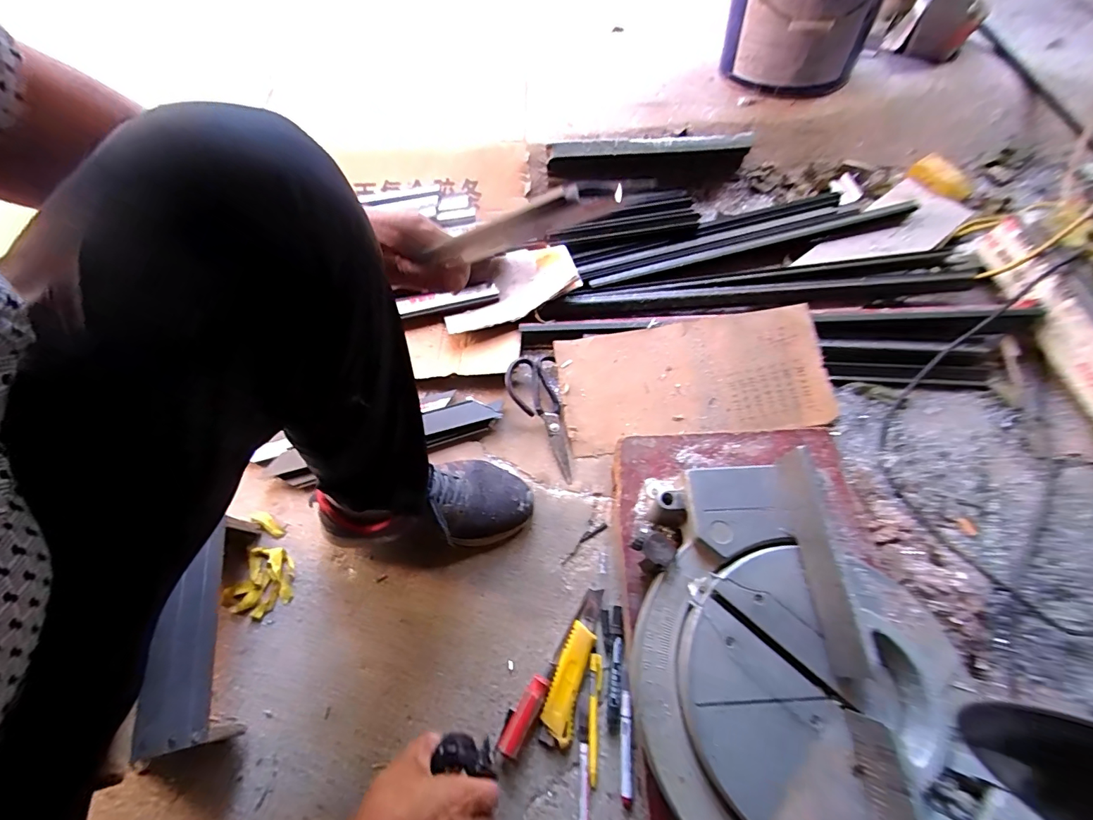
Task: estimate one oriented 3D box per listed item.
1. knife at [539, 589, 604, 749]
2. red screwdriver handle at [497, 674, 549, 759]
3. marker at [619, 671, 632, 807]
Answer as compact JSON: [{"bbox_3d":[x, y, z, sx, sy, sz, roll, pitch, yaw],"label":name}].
[{"bbox_3d":[0.031,0.308,0.564,0.039,0.017,0.173,15,65,9],"label":"knife"},{"bbox_3d":[-0.026,0.356,0.543,0.026,0.026,0.085,26,68,14],"label":"red screwdriver handle"},{"bbox_3d":[0.091,0.377,0.532,0.014,0.012,0.129,2,64,3],"label":"marker"}]

